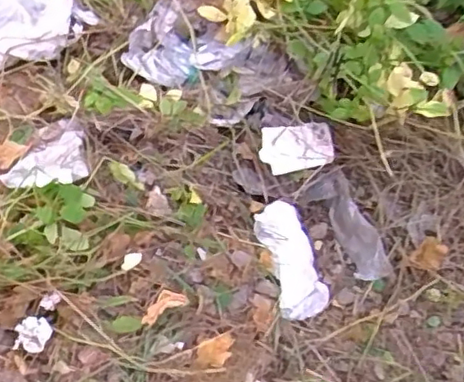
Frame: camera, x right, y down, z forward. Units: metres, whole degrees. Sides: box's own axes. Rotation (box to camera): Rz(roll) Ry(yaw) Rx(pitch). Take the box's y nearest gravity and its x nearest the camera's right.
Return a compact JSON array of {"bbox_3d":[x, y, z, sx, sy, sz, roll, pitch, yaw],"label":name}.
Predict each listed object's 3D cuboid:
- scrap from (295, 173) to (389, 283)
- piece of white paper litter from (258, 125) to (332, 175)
[{"bbox_3d":[0.183,0.053,0.960,0.079,0.033,0.181,-24,59,-19],"label":"scrap"},{"bbox_3d":[0.101,-0.066,0.948,0.124,0.023,0.071,-7,77,-28],"label":"piece of white paper litter"}]

